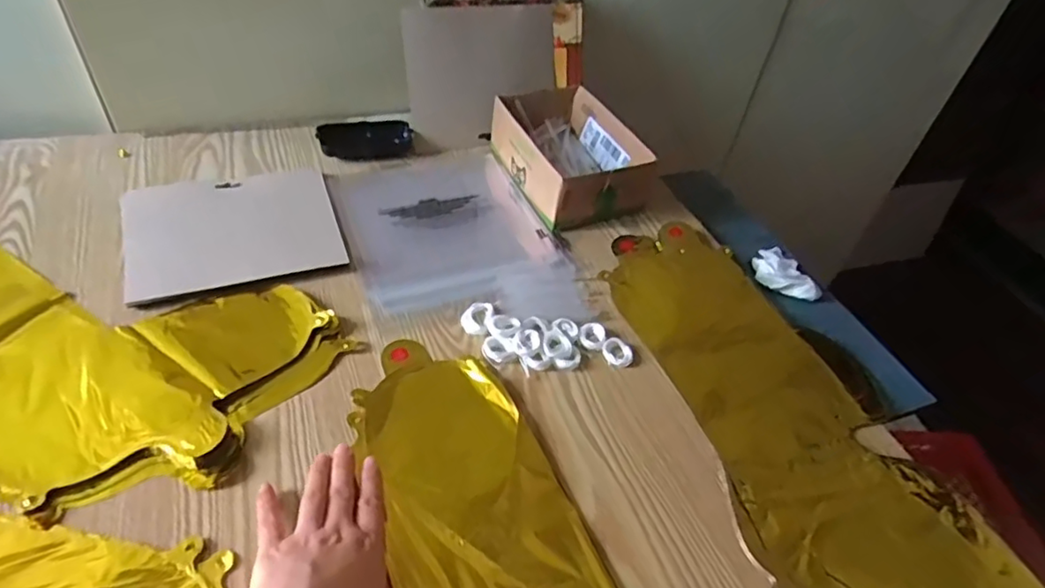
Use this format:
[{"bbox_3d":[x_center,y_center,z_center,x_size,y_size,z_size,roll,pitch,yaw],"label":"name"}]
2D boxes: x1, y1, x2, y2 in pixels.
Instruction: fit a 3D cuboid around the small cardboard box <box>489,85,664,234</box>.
[{"bbox_3d":[0.058,-0.171,0.737,0.141,0.065,0.194,-15,49,-22],"label":"small cardboard box"}]

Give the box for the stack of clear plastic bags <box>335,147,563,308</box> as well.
[{"bbox_3d":[-0.090,-0.086,0.672,0.213,0.011,0.225,-18,50,-24],"label":"stack of clear plastic bags"}]

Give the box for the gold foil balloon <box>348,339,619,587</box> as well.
[{"bbox_3d":[-0.008,0.193,0.402,0.132,0.011,0.423,-16,49,-22],"label":"gold foil balloon"}]

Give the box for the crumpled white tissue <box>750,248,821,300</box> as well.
[{"bbox_3d":[0.283,-0.025,0.664,0.049,0.022,0.078,-10,47,-17],"label":"crumpled white tissue"}]

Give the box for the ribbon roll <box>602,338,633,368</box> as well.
[{"bbox_3d":[0.085,0.052,0.544,0.028,0.010,0.024,16,45,8],"label":"ribbon roll"}]

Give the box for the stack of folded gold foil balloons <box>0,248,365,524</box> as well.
[{"bbox_3d":[-0.389,0.026,0.503,0.423,0.014,0.229,20,46,12],"label":"stack of folded gold foil balloons"}]

